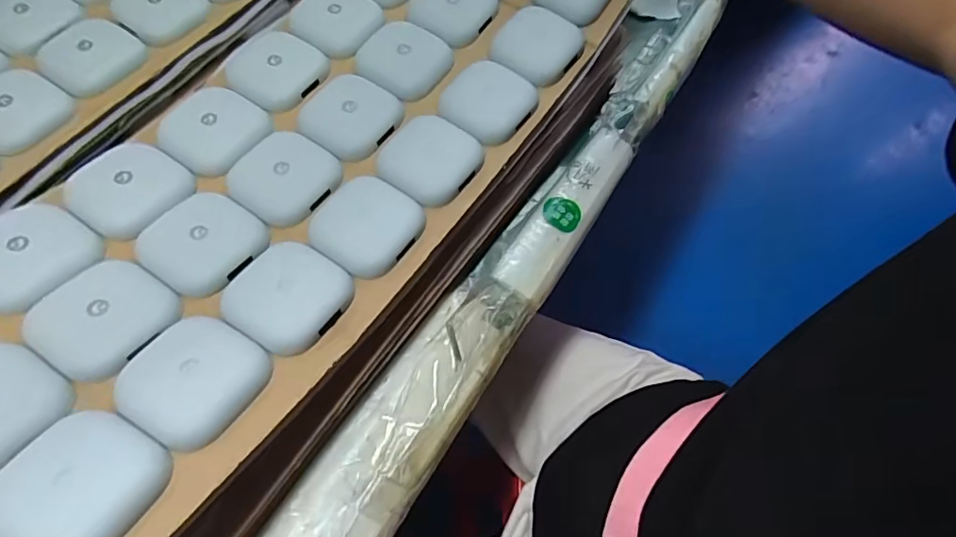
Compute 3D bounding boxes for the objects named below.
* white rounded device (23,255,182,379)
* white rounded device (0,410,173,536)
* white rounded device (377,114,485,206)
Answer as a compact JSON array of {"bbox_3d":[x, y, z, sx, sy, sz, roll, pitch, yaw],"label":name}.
[{"bbox_3d":[-0.208,0.026,0.312,0.056,0.016,0.064,33,64,8],"label":"white rounded device"},{"bbox_3d":[-0.188,0.103,0.266,0.062,0.020,0.066,28,63,11],"label":"white rounded device"},{"bbox_3d":[-0.034,-0.078,0.401,0.063,0.014,0.066,38,65,11],"label":"white rounded device"}]

